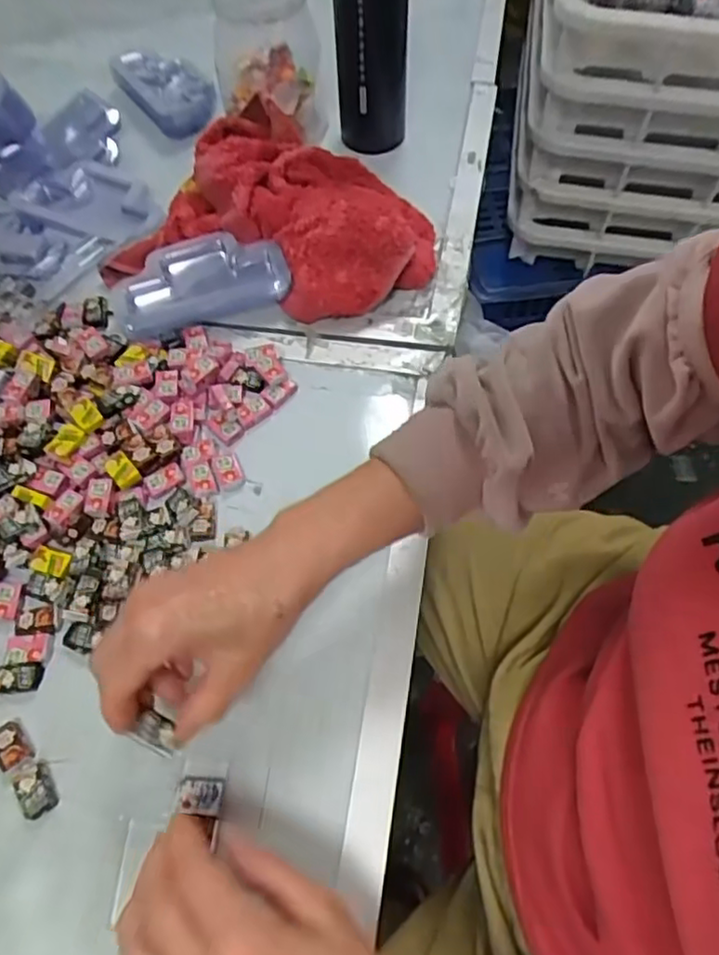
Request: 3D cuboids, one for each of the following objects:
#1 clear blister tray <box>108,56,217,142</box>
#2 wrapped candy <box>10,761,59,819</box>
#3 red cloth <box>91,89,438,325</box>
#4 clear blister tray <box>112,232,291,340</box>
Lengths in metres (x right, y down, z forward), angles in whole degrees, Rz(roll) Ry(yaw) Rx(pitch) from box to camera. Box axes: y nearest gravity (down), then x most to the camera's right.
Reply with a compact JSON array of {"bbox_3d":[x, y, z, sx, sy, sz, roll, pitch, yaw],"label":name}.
[{"bbox_3d":[-0.194,-0.393,0.660,0.073,0.026,0.125,-29,66,-16],"label":"clear blister tray"},{"bbox_3d":[-0.185,0.177,0.368,0.019,0.006,0.029,-37,68,-19],"label":"wrapped candy"},{"bbox_3d":[-0.057,-0.237,0.557,0.251,0.054,0.202,14,63,7],"label":"red cloth"},{"bbox_3d":[-0.132,-0.164,0.532,0.137,0.026,0.075,-16,63,-9],"label":"clear blister tray"}]

